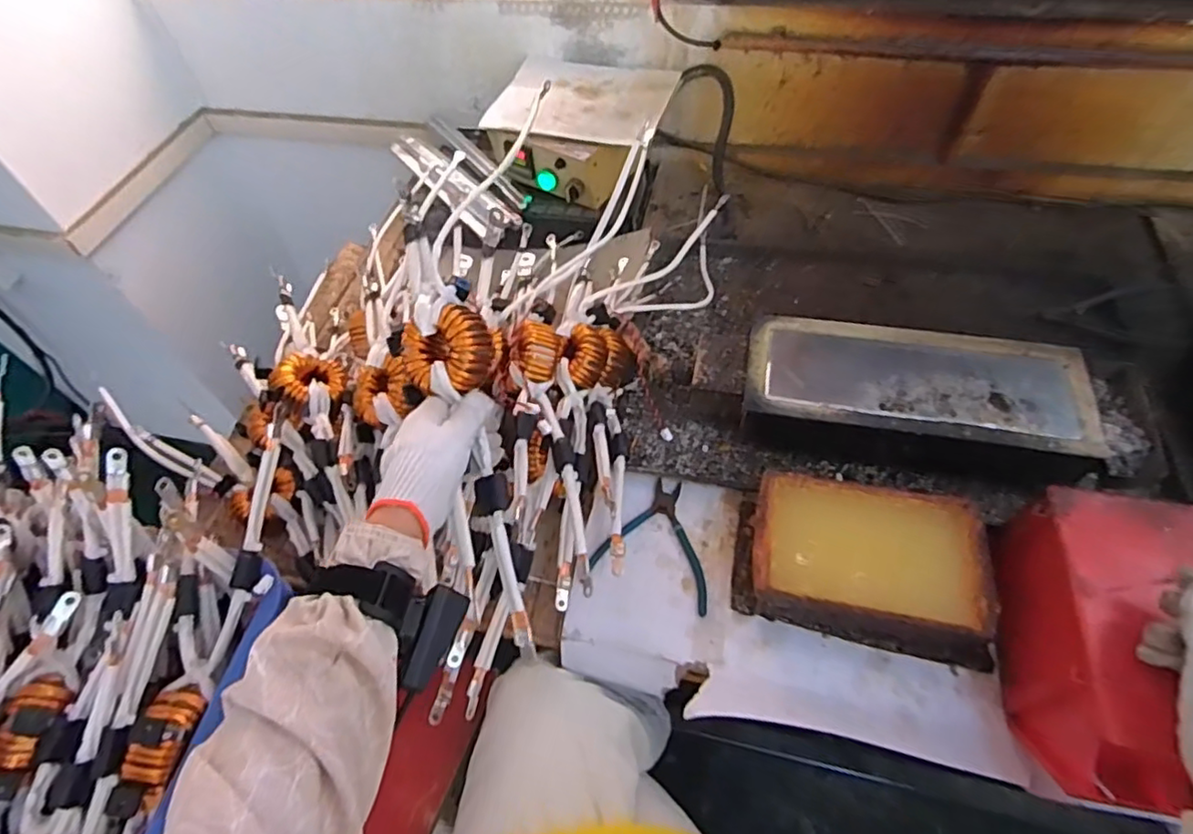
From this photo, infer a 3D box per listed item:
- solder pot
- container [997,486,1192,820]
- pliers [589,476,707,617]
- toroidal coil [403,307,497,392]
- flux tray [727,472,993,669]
[{"bbox_3d":[0.336,-0.017,0.677,0.340,0.088,0.156,8,56,10],"label":"solder pot"},{"bbox_3d":[0.423,0.183,0.496,0.140,0.106,0.237,12,57,13],"label":"container"},{"bbox_3d":[0.071,0.125,0.647,0.122,0.014,0.128,16,58,15],"label":"pliers"},{"bbox_3d":[-0.130,-0.057,0.534,0.077,0.037,0.067,-2,97,25],"label":"toroidal coil"},{"bbox_3d":[0.254,0.136,0.590,0.228,0.070,0.138,9,56,11],"label":"flux tray"}]

